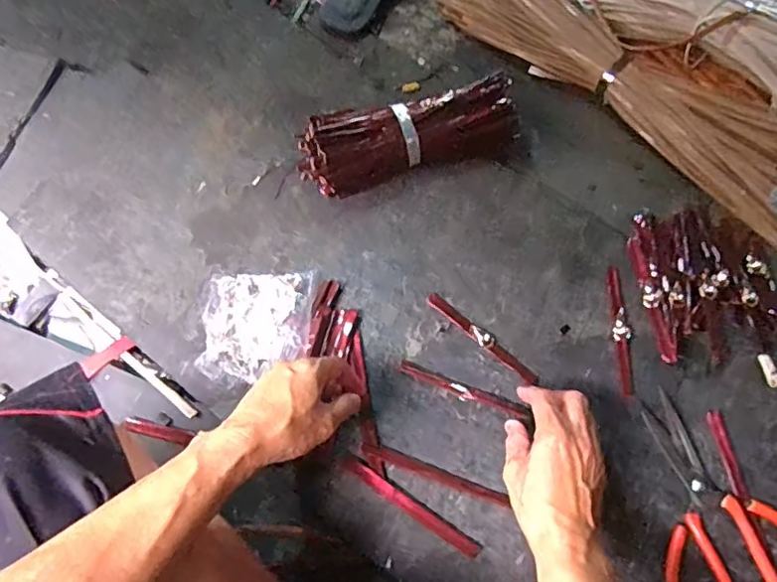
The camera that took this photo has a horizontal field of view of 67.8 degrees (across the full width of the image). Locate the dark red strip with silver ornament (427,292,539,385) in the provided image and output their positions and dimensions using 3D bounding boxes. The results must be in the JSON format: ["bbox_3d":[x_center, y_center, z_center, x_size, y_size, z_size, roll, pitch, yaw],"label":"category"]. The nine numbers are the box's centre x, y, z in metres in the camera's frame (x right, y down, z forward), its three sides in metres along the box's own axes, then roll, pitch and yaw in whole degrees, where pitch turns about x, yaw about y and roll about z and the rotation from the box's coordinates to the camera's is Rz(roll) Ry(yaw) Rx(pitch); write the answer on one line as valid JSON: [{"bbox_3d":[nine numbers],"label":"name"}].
[{"bbox_3d":[0.098,0.048,0.604,0.140,0.010,0.016,40,72,14],"label":"dark red strip with silver ornament"}]

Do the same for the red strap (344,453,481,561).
[{"bbox_3d":[0.019,0.203,0.545,0.148,0.012,0.014,31,69,15],"label":"red strap"}]

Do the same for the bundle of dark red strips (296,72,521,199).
[{"bbox_3d":[0.026,-0.181,0.688,0.265,0.054,0.090,-12,67,-2],"label":"bundle of dark red strips"}]

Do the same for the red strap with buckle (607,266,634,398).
[{"bbox_3d":[0.243,0.040,0.603,0.017,0.004,0.139,1,65,2],"label":"red strap with buckle"}]

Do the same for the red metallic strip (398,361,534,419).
[{"bbox_3d":[0.077,0.101,0.584,0.137,0.007,0.015,20,67,9],"label":"red metallic strip"}]

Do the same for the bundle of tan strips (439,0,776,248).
[{"bbox_3d":[0.295,-0.295,0.736,0.554,0.068,0.143,41,75,18],"label":"bundle of tan strips"}]

